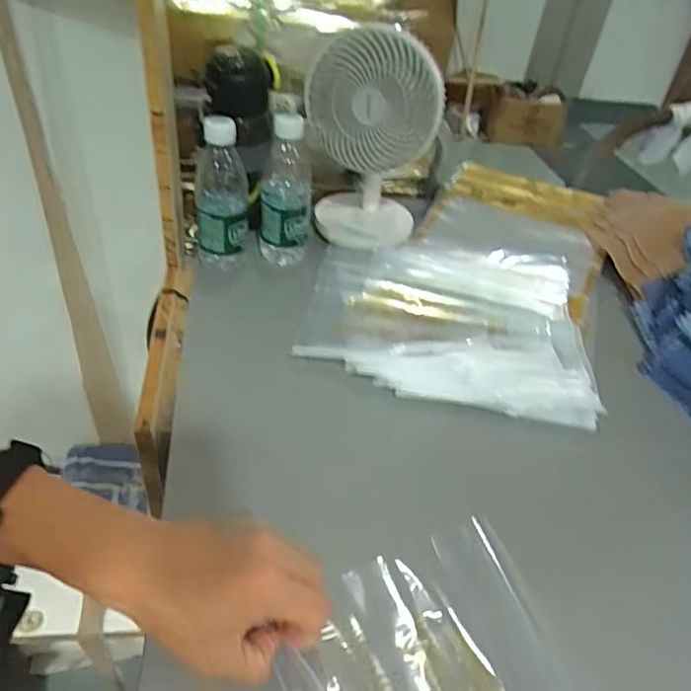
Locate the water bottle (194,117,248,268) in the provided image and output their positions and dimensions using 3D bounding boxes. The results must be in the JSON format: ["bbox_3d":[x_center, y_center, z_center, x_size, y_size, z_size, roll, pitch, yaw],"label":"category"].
[{"bbox_3d":[-0.143,-0.164,0.662,0.060,0.185,0.053,0,40,-9],"label":"water bottle"}]

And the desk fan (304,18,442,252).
[{"bbox_3d":[0.028,-0.257,0.713,0.153,0.231,0.122,5,40,-2],"label":"desk fan"}]

